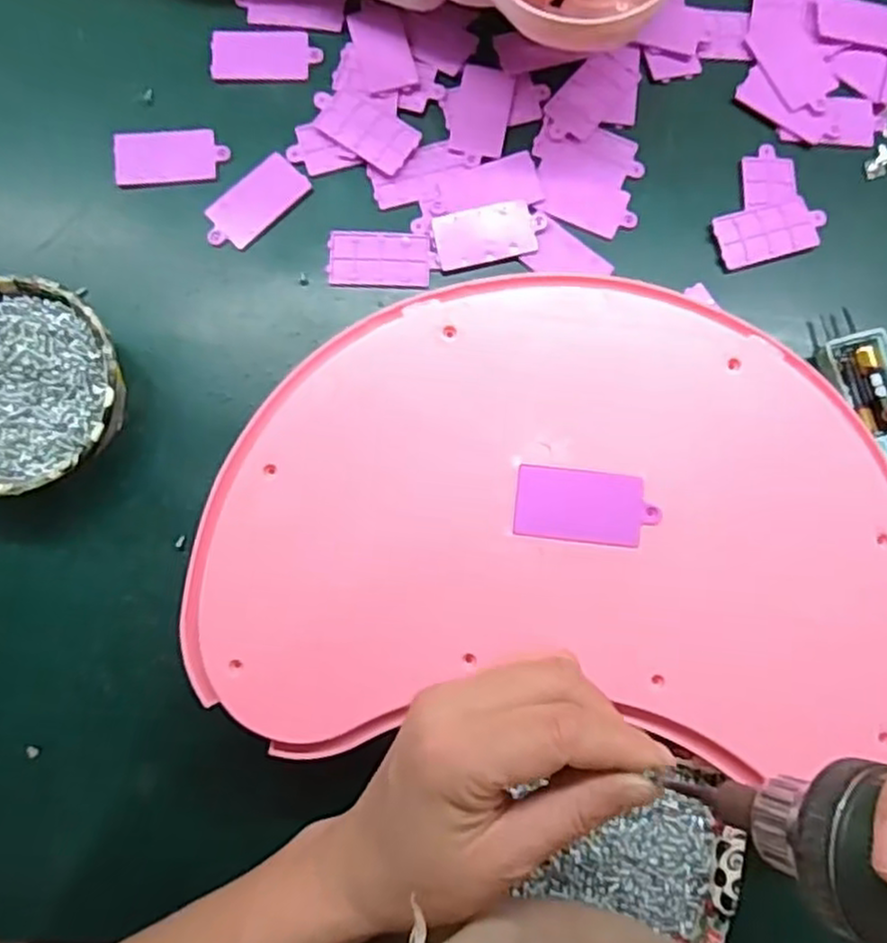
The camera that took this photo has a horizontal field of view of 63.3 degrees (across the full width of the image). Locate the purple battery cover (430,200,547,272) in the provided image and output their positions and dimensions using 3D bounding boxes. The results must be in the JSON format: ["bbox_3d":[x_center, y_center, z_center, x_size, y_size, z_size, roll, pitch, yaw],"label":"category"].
[{"bbox_3d":[0.027,-0.143,0.432,0.066,0.004,0.034,-11,81,-3],"label":"purple battery cover"}]

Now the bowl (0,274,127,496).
[{"bbox_3d":[-0.231,-0.043,0.394,0.109,0.042,0.110,0,81,-1],"label":"bowl"}]

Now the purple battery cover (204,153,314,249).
[{"bbox_3d":[-0.115,-0.162,0.434,0.068,0.004,0.034,-44,84,-7],"label":"purple battery cover"}]

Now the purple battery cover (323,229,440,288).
[{"bbox_3d":[-0.037,-0.127,0.431,0.065,0.004,0.035,5,81,-1],"label":"purple battery cover"}]

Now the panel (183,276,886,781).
[{"bbox_3d":[0.059,0.019,0.344,0.337,0.021,0.218,3,81,-1],"label":"panel"}]

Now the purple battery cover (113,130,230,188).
[{"bbox_3d":[-0.166,-0.192,0.438,0.067,0.004,0.035,-4,81,-2],"label":"purple battery cover"}]

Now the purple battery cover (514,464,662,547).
[{"bbox_3d":[0.068,0.017,0.341,0.066,0.004,0.033,6,81,0],"label":"purple battery cover"}]

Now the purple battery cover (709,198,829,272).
[{"bbox_3d":[0.200,-0.146,0.441,0.065,0.006,0.034,-13,81,-4],"label":"purple battery cover"}]

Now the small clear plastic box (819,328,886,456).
[{"bbox_3d":[0.249,-0.044,0.420,0.041,0.019,0.073,-11,81,-3],"label":"small clear plastic box"}]

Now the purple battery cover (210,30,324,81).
[{"bbox_3d":[-0.111,-0.261,0.452,0.067,0.004,0.033,1,81,-1],"label":"purple battery cover"}]

